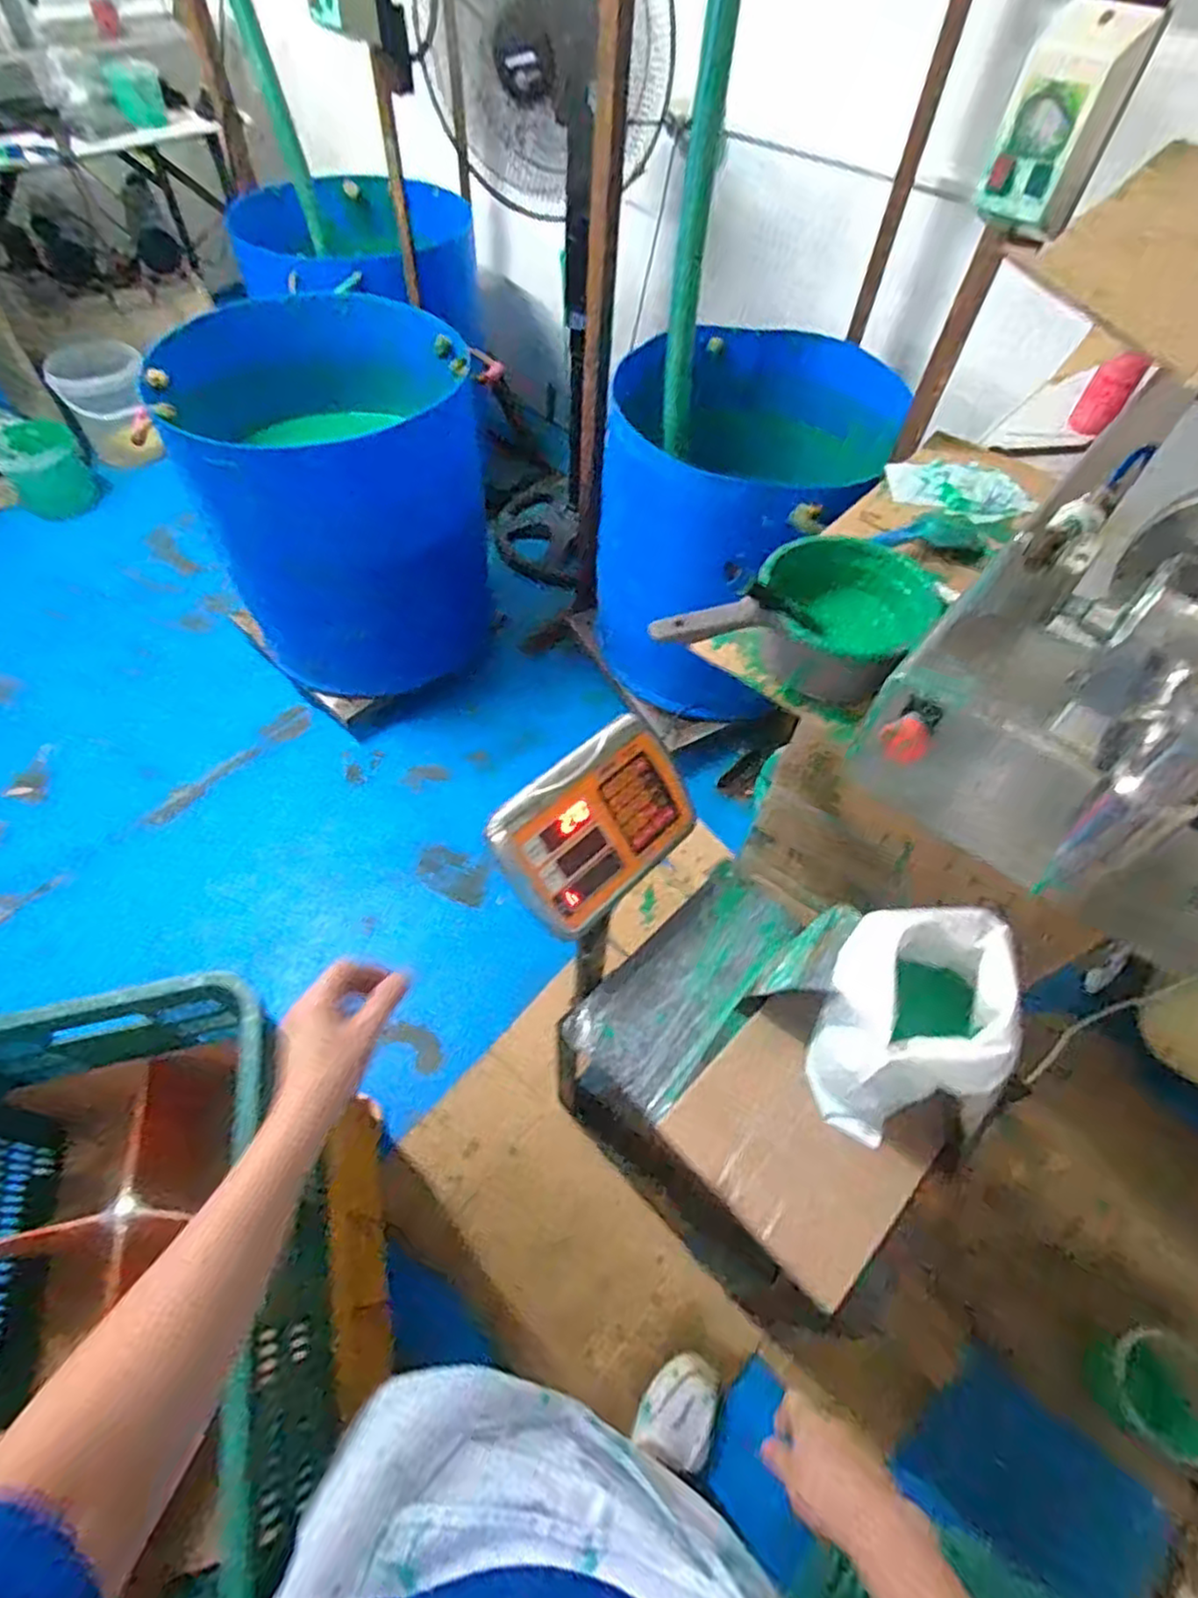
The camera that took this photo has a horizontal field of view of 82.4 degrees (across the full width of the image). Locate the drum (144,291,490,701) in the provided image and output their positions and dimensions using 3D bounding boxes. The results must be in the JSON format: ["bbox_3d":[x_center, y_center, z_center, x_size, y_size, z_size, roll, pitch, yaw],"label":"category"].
[{"bbox_3d":[-0.601,-0.685,1.619,0.580,0.660,0.696,-18,59,-15],"label":"drum"}]

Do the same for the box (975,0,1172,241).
[{"bbox_3d":[0.473,-0.693,0.701,0.096,0.154,0.079,33,60,18],"label":"box"}]

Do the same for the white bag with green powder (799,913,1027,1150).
[{"bbox_3d":[0.298,0.224,0.677,0.167,0.227,0.178,7,56,1],"label":"white bag with green powder"}]

